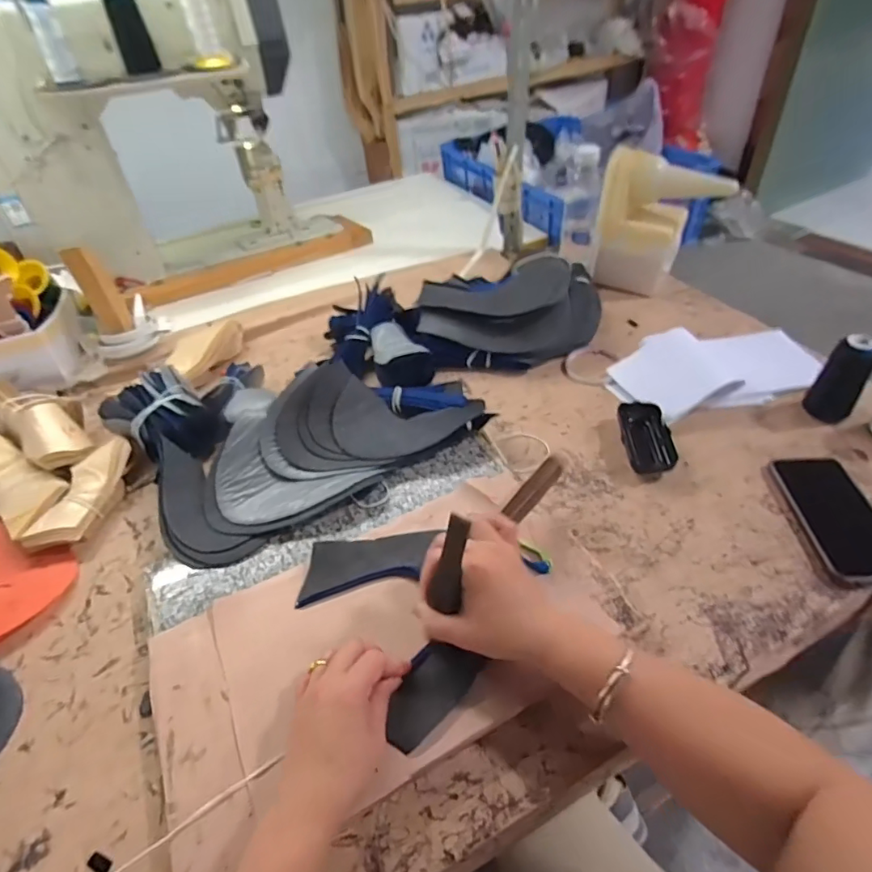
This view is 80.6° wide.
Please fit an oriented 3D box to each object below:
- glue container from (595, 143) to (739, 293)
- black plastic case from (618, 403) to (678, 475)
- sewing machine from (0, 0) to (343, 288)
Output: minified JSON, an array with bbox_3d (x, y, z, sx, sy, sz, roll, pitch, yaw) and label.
[{"bbox_3d":[0.354,-0.336,0.827,0.185,0.188,0.072,15,47,21],"label":"glue container"},{"bbox_3d":[0.256,-0.001,0.628,0.052,0.019,0.111,-1,44,5],"label":"black plastic case"},{"bbox_3d":[-0.518,-0.491,0.903,0.585,0.423,0.202,-32,50,-25],"label":"sewing machine"}]

